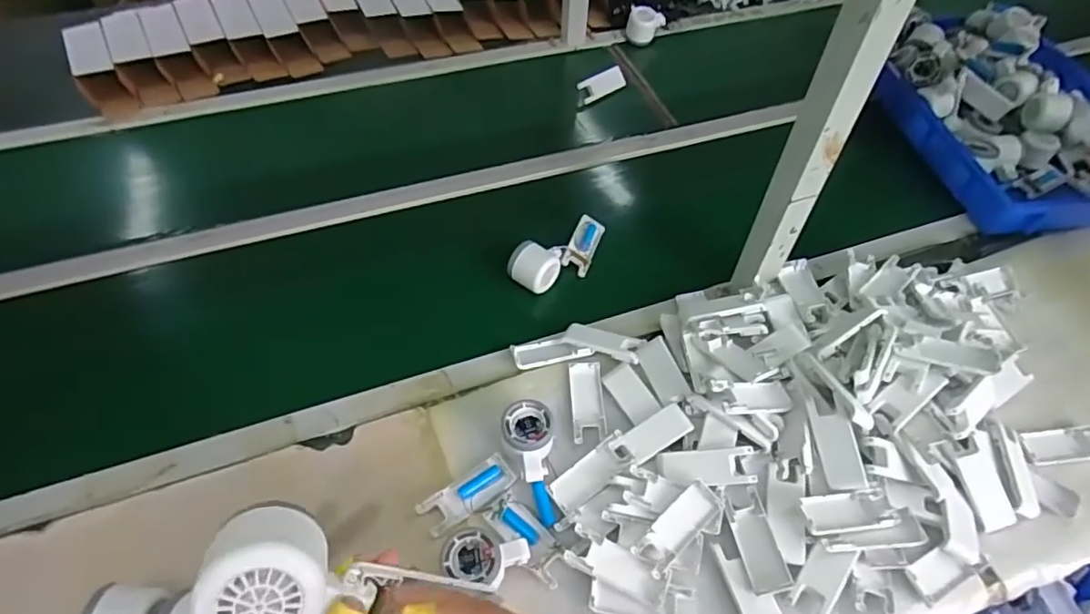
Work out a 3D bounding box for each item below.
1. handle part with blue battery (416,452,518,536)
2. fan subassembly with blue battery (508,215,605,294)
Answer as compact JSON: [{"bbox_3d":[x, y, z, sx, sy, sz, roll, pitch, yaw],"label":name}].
[{"bbox_3d":[-0.083,0.204,0.659,0.107,0.019,0.042,-31,63,-21],"label":"handle part with blue battery"},{"bbox_3d":[0.028,-0.080,0.860,0.173,0.053,0.068,-33,60,-25],"label":"fan subassembly with blue battery"}]

